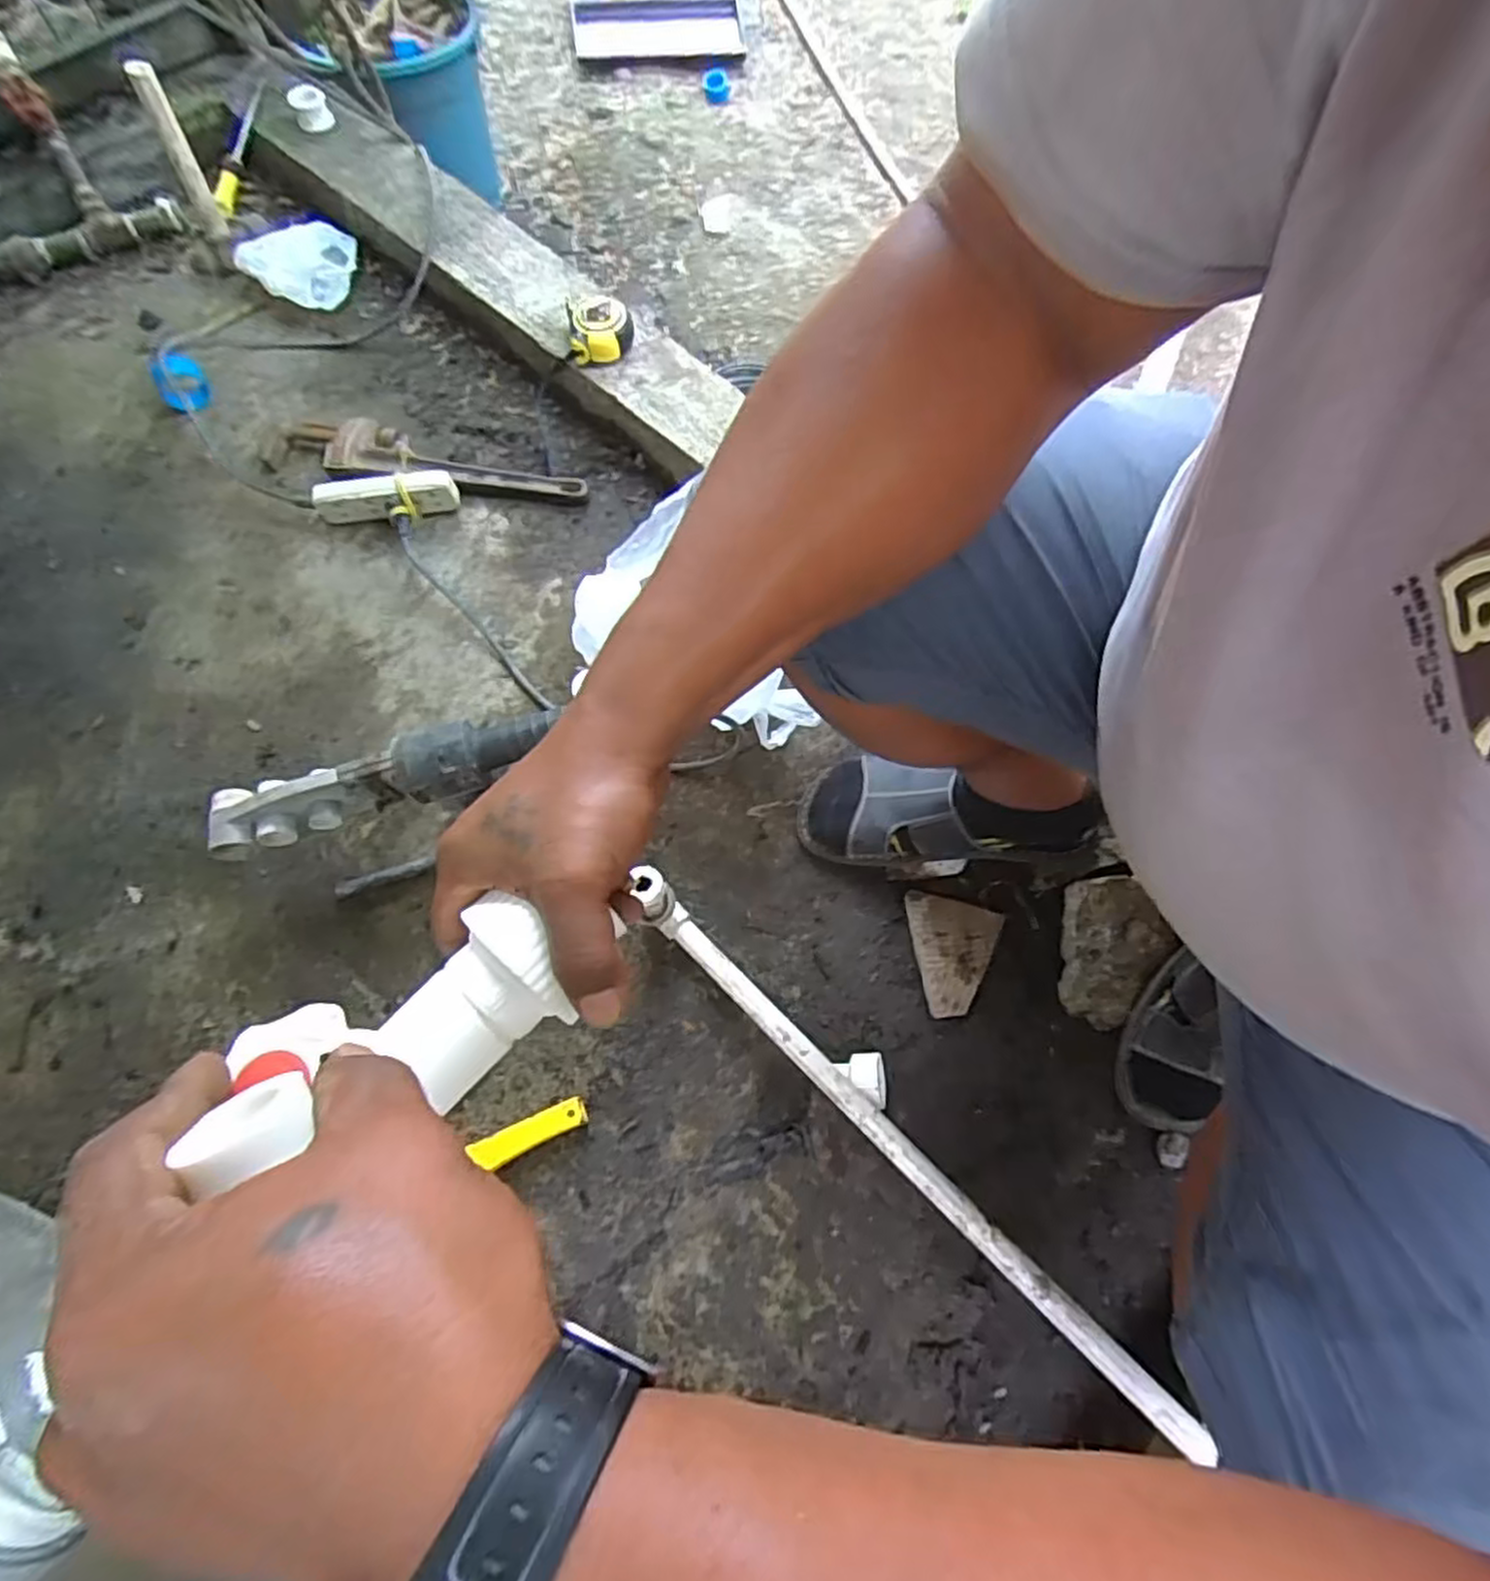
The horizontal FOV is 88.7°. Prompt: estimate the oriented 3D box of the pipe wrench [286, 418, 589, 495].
[{"bbox_3d":[-0.351,-0.362,0.849,0.334,0.033,0.067,13,69,4],"label":"pipe wrench"}]

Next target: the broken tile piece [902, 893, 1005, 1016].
[{"bbox_3d":[0.183,0.151,0.695,0.085,0.011,0.104,15,69,5],"label":"broken tile piece"}]

